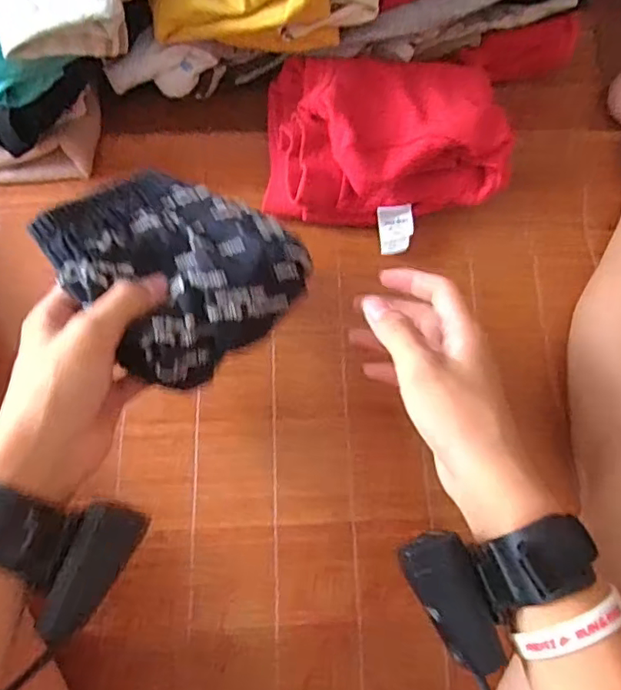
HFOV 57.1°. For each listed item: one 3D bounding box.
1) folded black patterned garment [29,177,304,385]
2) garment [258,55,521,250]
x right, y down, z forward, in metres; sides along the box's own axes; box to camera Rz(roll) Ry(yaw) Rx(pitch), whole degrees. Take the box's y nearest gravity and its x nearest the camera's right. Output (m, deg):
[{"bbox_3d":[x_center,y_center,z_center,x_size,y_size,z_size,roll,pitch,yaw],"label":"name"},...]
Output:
[{"bbox_3d":[-0.085,-0.058,0.367,0.141,0.047,0.131,41,72,13],"label":"folded black patterned garment"},{"bbox_3d":[0.067,-0.171,0.500,0.208,0.077,0.149,2,68,-2],"label":"garment"}]

